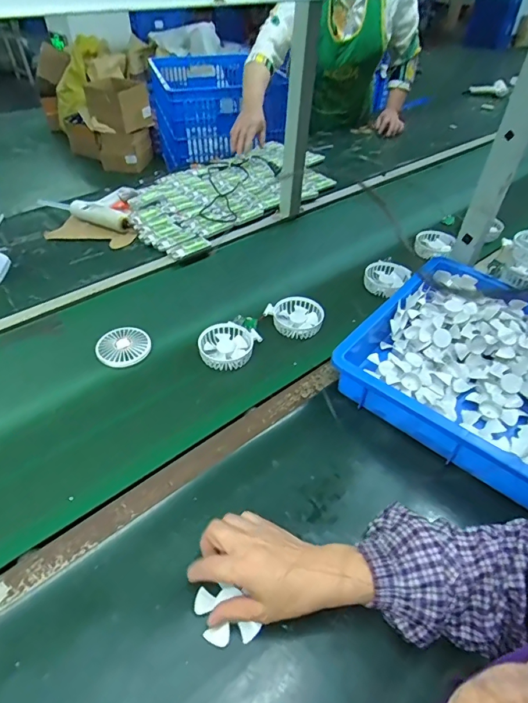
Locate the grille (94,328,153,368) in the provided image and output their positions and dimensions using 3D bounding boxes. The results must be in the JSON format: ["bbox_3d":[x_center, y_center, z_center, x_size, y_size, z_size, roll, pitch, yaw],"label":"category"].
[{"bbox_3d":[-0.234,-0.008,0.706,0.078,0.007,0.083,6,53,-8],"label":"grille"}]

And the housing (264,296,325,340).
[{"bbox_3d":[0.057,-0.063,0.760,0.095,0.030,0.079,-11,45,-11],"label":"housing"}]

